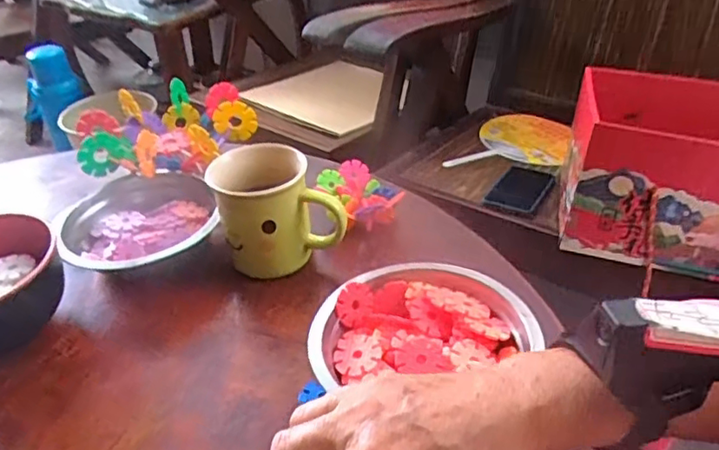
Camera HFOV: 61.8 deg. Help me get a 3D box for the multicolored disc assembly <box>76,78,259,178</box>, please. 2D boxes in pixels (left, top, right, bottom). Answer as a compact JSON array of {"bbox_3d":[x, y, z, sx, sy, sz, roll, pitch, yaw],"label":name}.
[{"bbox_3d":[-0.197,-0.098,0.613,0.164,0.048,0.143,-17,39,-18],"label":"multicolored disc assembly"}]

